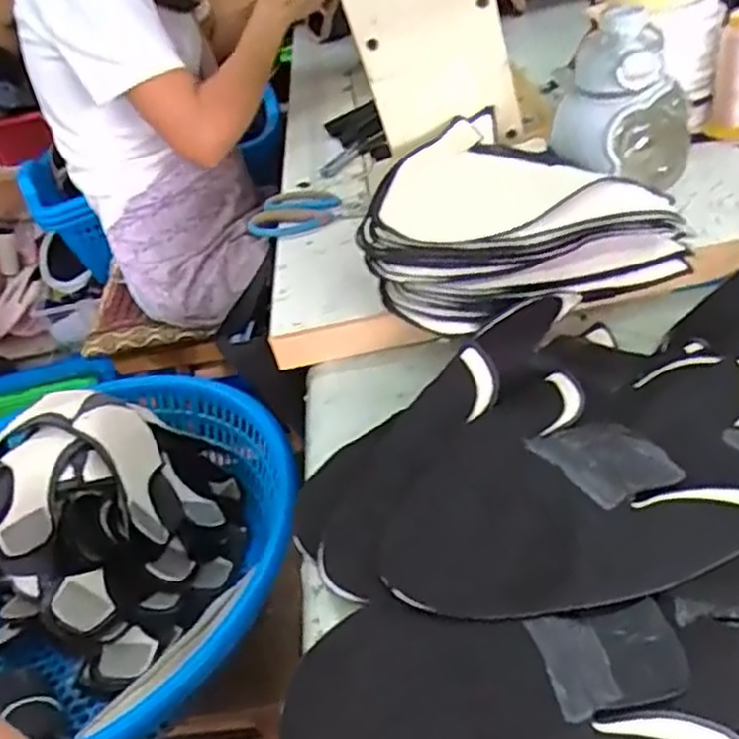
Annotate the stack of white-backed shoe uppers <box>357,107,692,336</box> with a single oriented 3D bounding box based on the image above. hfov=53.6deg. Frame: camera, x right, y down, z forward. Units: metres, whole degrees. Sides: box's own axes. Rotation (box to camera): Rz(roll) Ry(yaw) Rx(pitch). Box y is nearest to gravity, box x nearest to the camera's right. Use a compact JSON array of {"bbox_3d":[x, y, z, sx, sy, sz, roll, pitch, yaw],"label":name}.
[{"bbox_3d":[0.106,-0.136,0.630,0.237,0.075,0.247,-20,37,-7],"label":"stack of white-backed shoe uppers"}]

